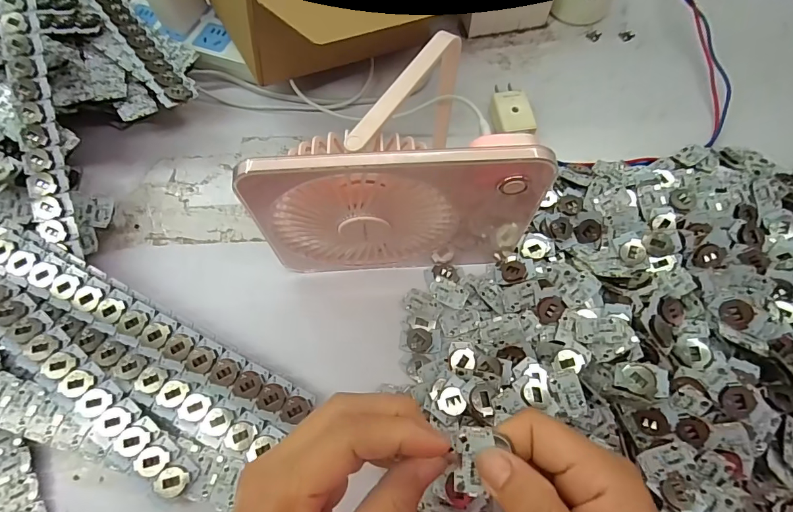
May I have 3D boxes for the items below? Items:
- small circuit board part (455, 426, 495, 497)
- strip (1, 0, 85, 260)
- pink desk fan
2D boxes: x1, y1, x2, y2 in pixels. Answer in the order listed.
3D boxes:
[{"bbox_3d":[0.037,0.097,0.196,0.016,0.004,0.029,8,76,4],"label":"small circuit board part"},{"bbox_3d":[-0.269,-0.100,0.308,0.026,0.009,0.202,-13,86,-5],"label":"strip"},{"bbox_3d":[0.006,-0.060,0.289,0.188,0.135,0.098,-3,66,-1],"label":"pink desk fan"}]

